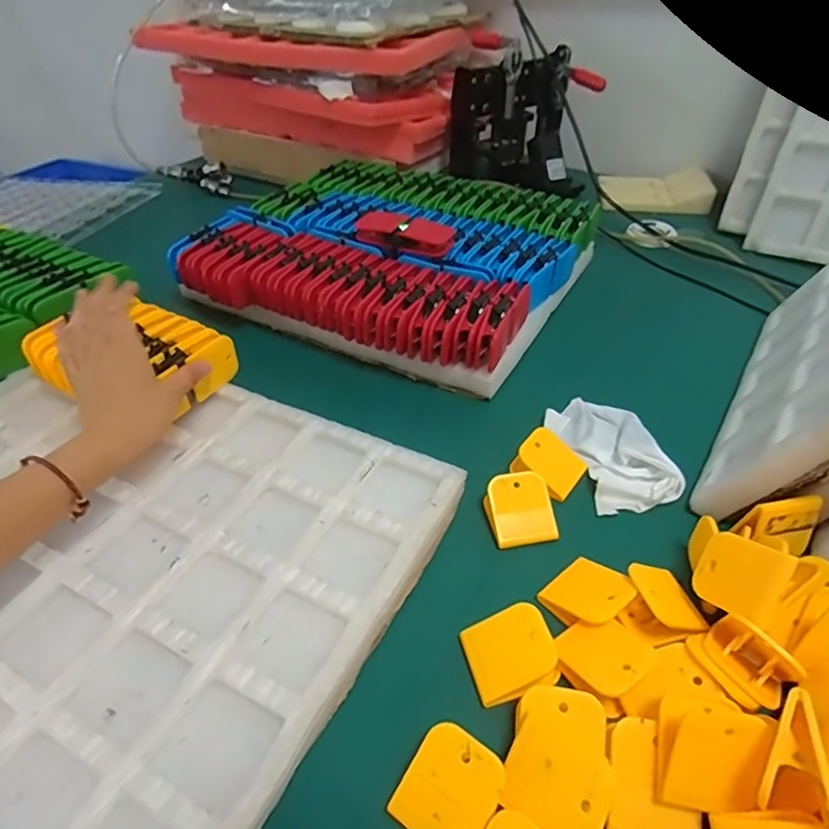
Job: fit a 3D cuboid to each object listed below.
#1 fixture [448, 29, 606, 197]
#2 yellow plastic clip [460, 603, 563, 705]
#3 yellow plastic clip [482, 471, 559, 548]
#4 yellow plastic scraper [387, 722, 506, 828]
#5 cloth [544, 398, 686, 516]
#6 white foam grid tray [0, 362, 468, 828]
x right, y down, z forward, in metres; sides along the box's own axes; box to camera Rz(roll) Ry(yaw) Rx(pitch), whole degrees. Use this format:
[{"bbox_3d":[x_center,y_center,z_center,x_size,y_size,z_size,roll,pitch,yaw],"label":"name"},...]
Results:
[{"bbox_3d":[0.165,-0.461,0.884,0.216,0.217,0.094,4,42,6],"label":"fixture"},{"bbox_3d":[0.060,0.150,0.354,0.051,0.021,0.049,-10,42,-9],"label":"yellow plastic clip"},{"bbox_3d":[0.081,0.074,0.442,0.052,0.023,0.051,-13,43,-13],"label":"yellow plastic clip"},{"bbox_3d":[0.019,0.199,0.296,0.048,0.005,0.055,26,75,30],"label":"yellow plastic scraper"},{"bbox_3d":[0.173,0.029,0.500,0.076,0.021,0.128,-9,42,-8],"label":"cloth"},{"bbox_3d":[-0.232,0.090,0.417,0.440,0.028,0.351,19,45,22],"label":"white foam grid tray"}]

